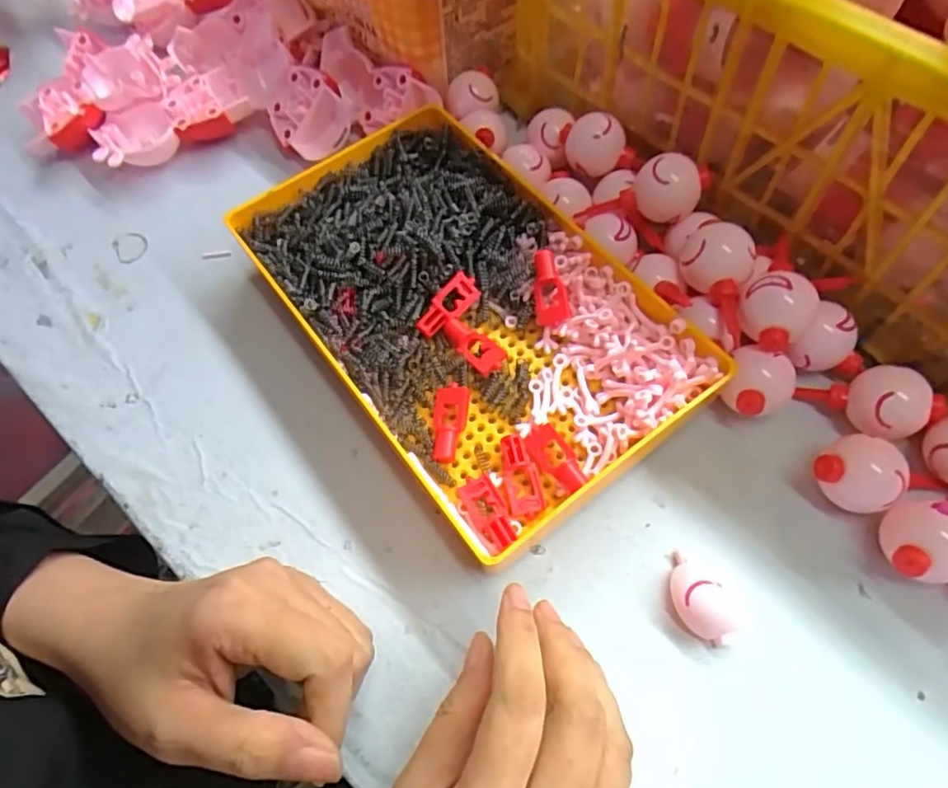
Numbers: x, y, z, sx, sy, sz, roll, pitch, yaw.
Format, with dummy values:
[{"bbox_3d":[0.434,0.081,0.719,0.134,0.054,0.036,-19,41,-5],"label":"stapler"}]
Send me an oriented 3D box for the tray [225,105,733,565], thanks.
[{"bbox_3d":[-0.009,-0.046,0.325,0.152,0.039,0.247,-35,66,-14],"label":"tray"}]

